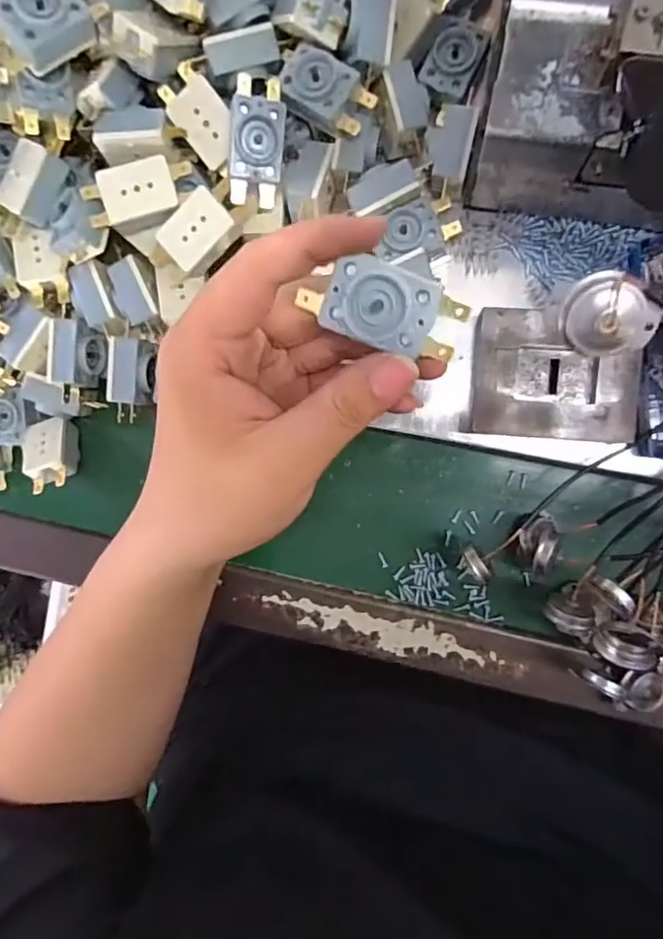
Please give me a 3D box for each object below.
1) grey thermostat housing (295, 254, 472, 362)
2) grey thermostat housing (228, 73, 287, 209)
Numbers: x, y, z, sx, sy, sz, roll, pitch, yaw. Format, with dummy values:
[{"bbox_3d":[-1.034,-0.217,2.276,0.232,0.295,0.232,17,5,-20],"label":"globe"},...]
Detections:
[{"bbox_3d":[0.018,-0.054,0.191,0.051,0.014,0.025,21,97,7],"label":"grey thermostat housing"},{"bbox_3d":[-0.038,-0.163,0.289,0.026,0.012,0.053,-1,110,-21],"label":"grey thermostat housing"}]

